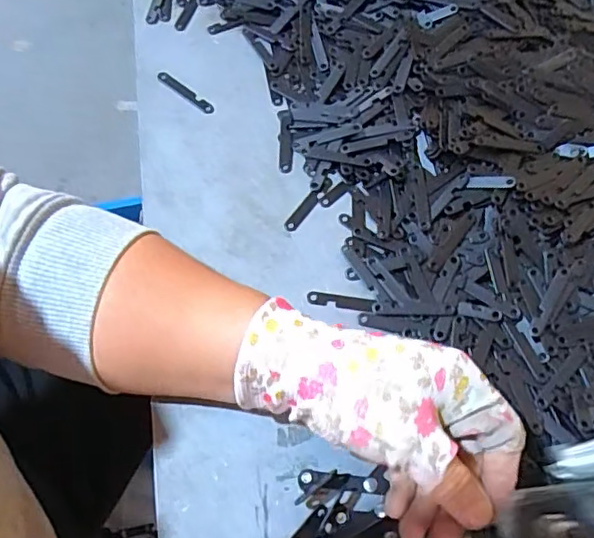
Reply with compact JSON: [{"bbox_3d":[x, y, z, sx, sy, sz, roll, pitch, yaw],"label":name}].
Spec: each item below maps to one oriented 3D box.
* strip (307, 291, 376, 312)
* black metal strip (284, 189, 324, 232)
[{"bbox_3d":[0.029,0.021,0.377,0.043,0.004,0.009,8,66,-7],"label":"strip"},{"bbox_3d":[0.005,-0.041,0.401,0.010,0.004,0.039,39,66,6],"label":"black metal strip"}]

